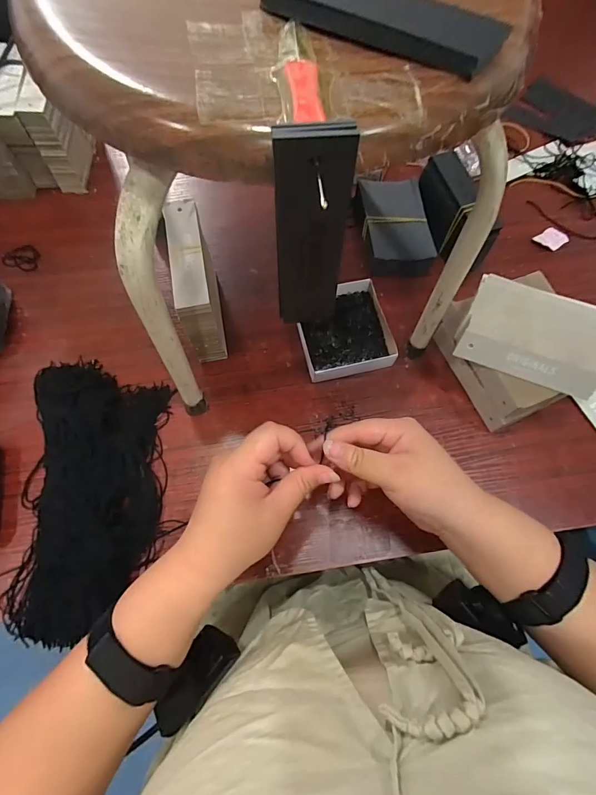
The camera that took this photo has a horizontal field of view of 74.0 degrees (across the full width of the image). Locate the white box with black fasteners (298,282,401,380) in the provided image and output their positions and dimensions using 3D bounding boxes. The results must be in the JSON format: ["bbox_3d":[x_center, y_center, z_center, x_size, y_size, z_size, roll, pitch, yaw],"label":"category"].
[{"bbox_3d":[0.053,-0.077,0.460,0.102,0.022,0.111,-15,71,-7],"label":"white box with black fasteners"}]

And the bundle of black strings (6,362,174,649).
[{"bbox_3d":[-0.205,0.086,0.389,0.133,0.037,0.270,-2,70,-2],"label":"bundle of black strings"}]

